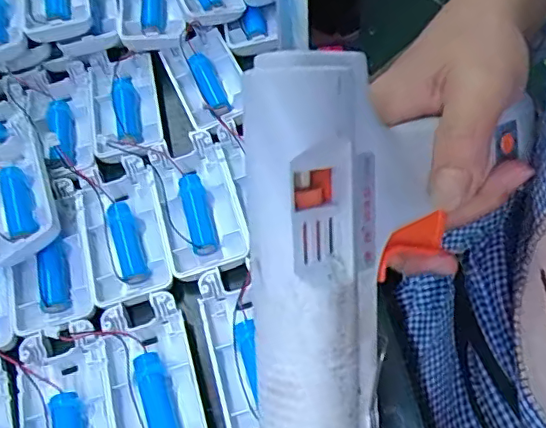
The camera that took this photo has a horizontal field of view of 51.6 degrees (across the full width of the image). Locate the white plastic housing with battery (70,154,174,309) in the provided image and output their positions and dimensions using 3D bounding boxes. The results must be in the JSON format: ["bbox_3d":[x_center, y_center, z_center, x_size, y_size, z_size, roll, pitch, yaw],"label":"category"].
[{"bbox_3d":[-0.089,0.006,0.335,0.045,0.018,0.099,-19,61,-2],"label":"white plastic housing with battery"}]

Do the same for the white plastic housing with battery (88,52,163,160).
[{"bbox_3d":[-0.100,-0.076,0.376,0.044,0.015,0.086,-13,61,1],"label":"white plastic housing with battery"}]

